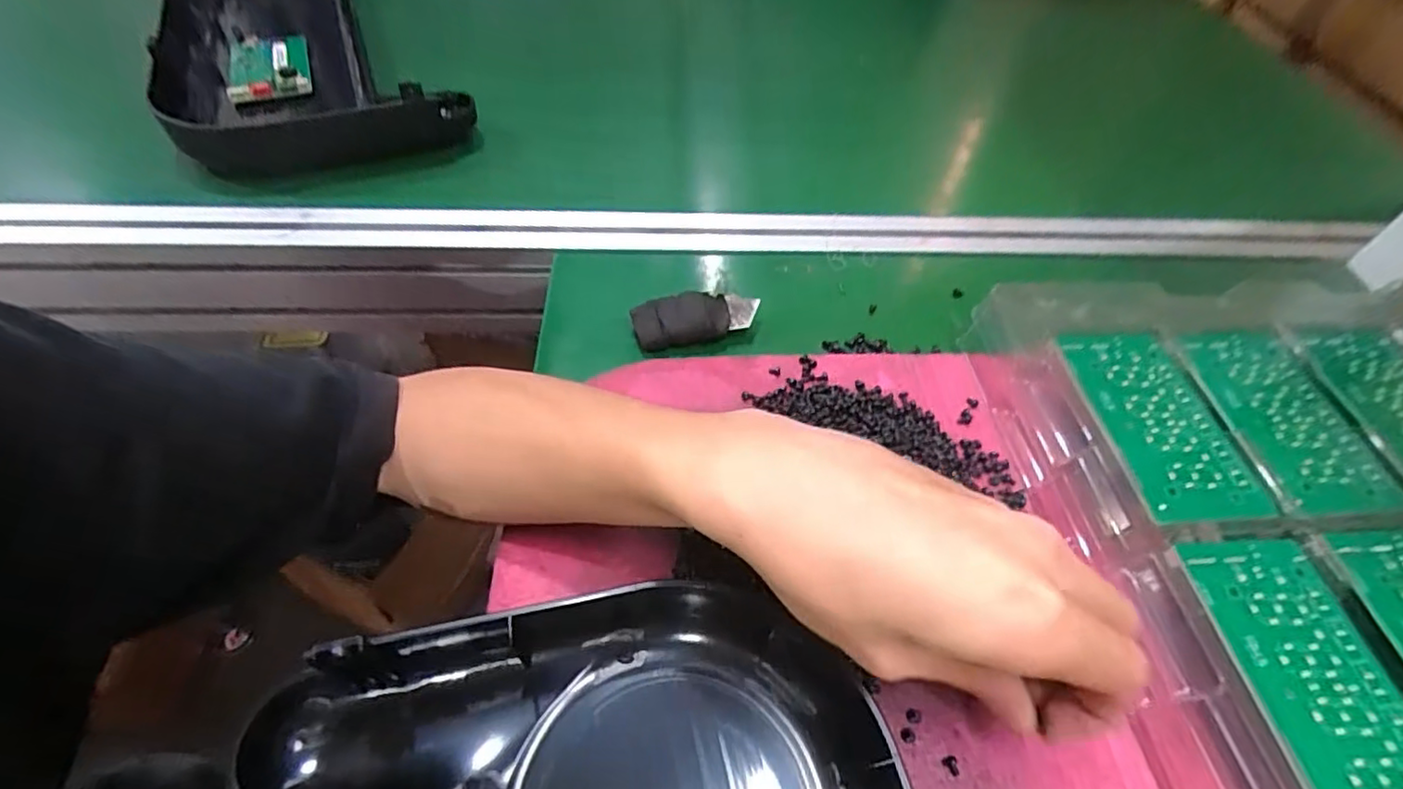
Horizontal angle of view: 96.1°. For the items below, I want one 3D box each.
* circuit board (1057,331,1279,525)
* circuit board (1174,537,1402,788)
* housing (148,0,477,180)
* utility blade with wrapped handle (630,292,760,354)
[{"bbox_3d":[0.218,0.011,0.300,0.056,0.010,0.104,-3,54,-2],"label":"circuit board"},{"bbox_3d":[0.228,0.105,0.233,0.057,0.004,0.106,-2,54,-7],"label":"circuit board"},{"bbox_3d":[-0.399,-0.391,0.630,0.210,0.055,0.597,-21,56,-15],"label":"housing"},{"bbox_3d":[-0.004,-0.046,0.373,0.071,0.017,0.026,-13,55,-10],"label":"utility blade with wrapped handle"}]

